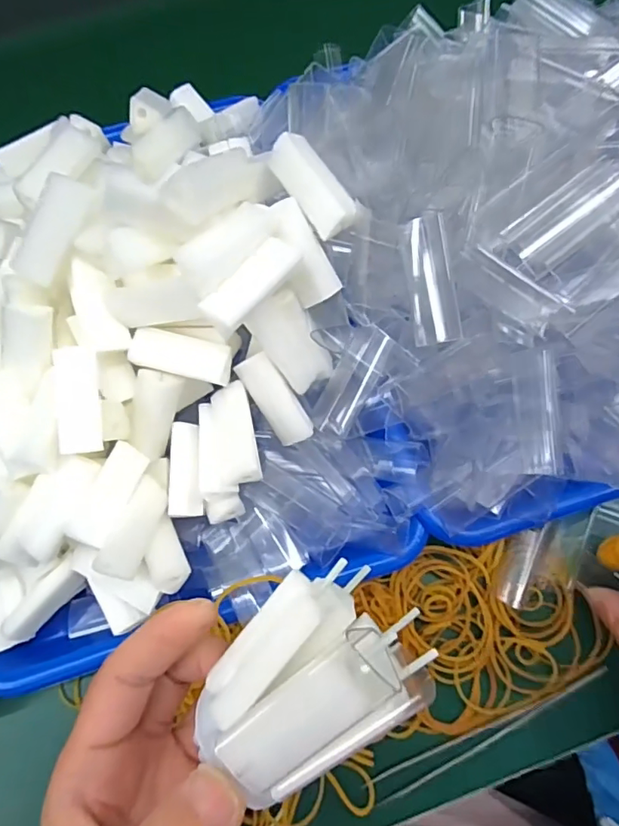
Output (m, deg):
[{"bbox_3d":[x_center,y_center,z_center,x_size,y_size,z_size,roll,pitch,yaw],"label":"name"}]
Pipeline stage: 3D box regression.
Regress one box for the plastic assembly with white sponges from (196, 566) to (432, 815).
[{"bbox_3d":[-0.001,0.075,0.144,0.063,0.025,0.045,-44,75,-12],"label":"plastic assembly with white sponges"}]

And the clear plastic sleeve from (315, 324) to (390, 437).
[{"bbox_3d":[0.021,-0.017,0.256,0.017,0.010,0.055,25,93,10],"label":"clear plastic sleeve"}]

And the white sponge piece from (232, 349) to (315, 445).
[{"bbox_3d":[-0.016,-0.006,0.243,0.017,0.014,0.045,-34,102,-9],"label":"white sponge piece"}]

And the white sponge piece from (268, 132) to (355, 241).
[{"bbox_3d":[0.002,-0.100,0.228,0.047,0.019,0.011,53,37,4],"label":"white sponge piece"}]

